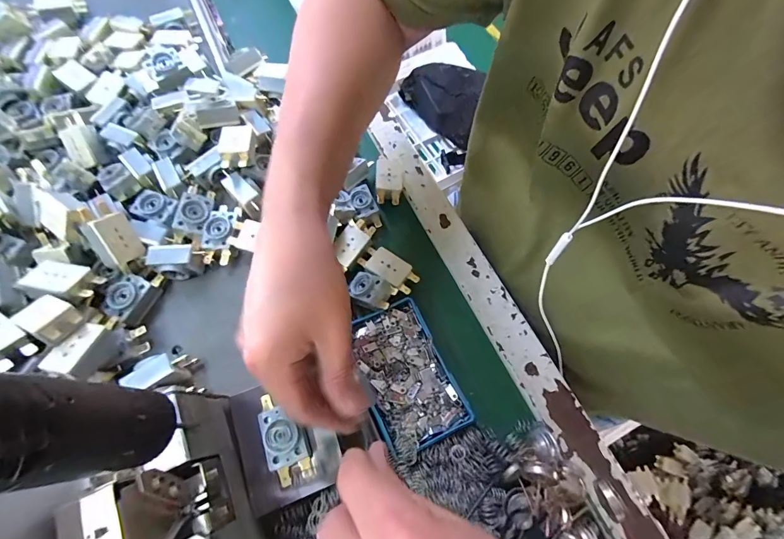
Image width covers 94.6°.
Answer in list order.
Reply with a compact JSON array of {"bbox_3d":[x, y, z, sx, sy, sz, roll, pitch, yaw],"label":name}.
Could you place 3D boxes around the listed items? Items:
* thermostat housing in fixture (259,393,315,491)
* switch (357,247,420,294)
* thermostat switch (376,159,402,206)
[{"bbox_3d":[-0.073,0.114,0.249,0.029,0.017,0.058,-20,68,-8],"label":"thermostat housing in fixture"},{"bbox_3d":[-0.003,-0.002,0.344,0.058,0.010,0.026,32,70,13],"label":"switch"},{"bbox_3d":[-0.003,-0.097,0.386,0.026,0.019,0.059,1,66,1],"label":"thermostat switch"}]

